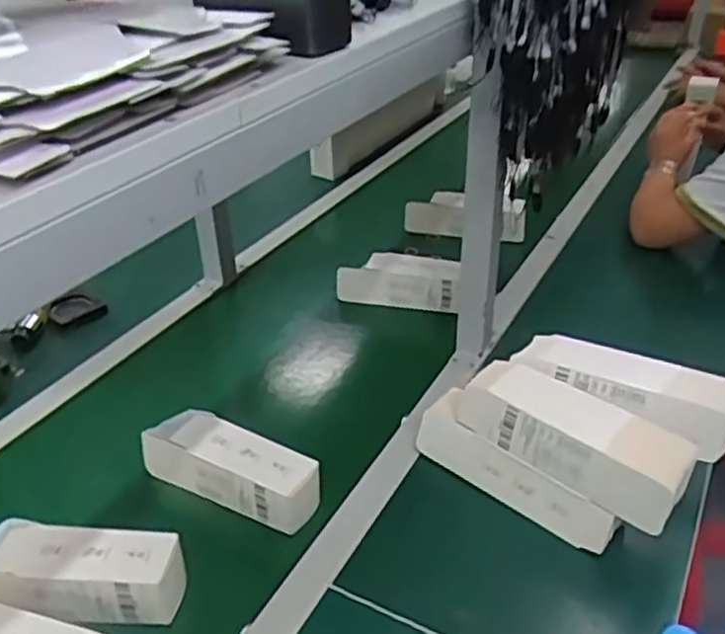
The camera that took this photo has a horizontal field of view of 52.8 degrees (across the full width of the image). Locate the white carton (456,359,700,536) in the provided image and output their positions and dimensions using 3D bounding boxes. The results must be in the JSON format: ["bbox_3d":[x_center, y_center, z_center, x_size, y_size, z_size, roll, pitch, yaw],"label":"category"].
[{"bbox_3d":[0.217,0.116,0.742,0.232,0.052,0.094,28,43,35],"label":"white carton"}]

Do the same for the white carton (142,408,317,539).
[{"bbox_3d":[-0.137,0.162,0.792,0.209,0.060,0.065,17,37,24],"label":"white carton"}]

